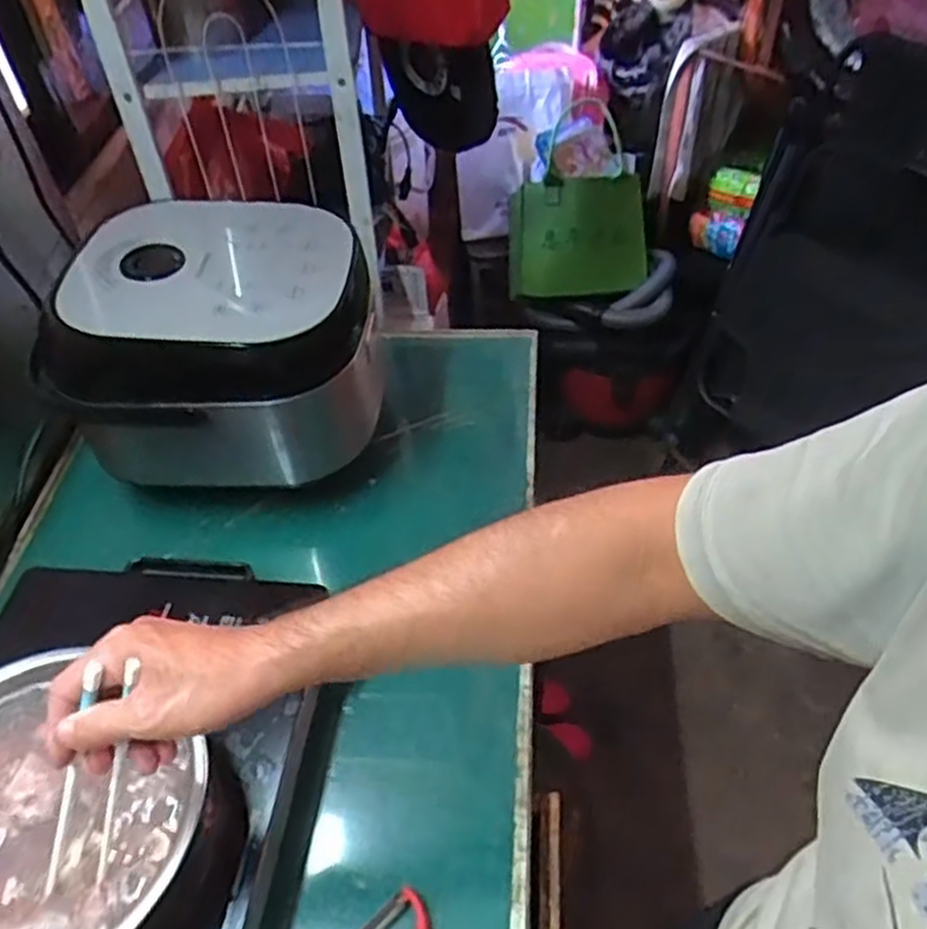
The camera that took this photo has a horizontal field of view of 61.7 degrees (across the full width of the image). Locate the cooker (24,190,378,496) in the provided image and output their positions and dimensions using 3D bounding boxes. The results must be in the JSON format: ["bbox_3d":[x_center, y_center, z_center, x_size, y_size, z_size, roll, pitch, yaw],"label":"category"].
[{"bbox_3d":[-0.251,-0.129,0.852,0.287,0.202,0.261,4,48,7],"label":"cooker"}]

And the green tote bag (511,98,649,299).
[{"bbox_3d":[0.288,-0.552,1.889,0.342,0.271,0.060,-6,10,-9],"label":"green tote bag"}]

